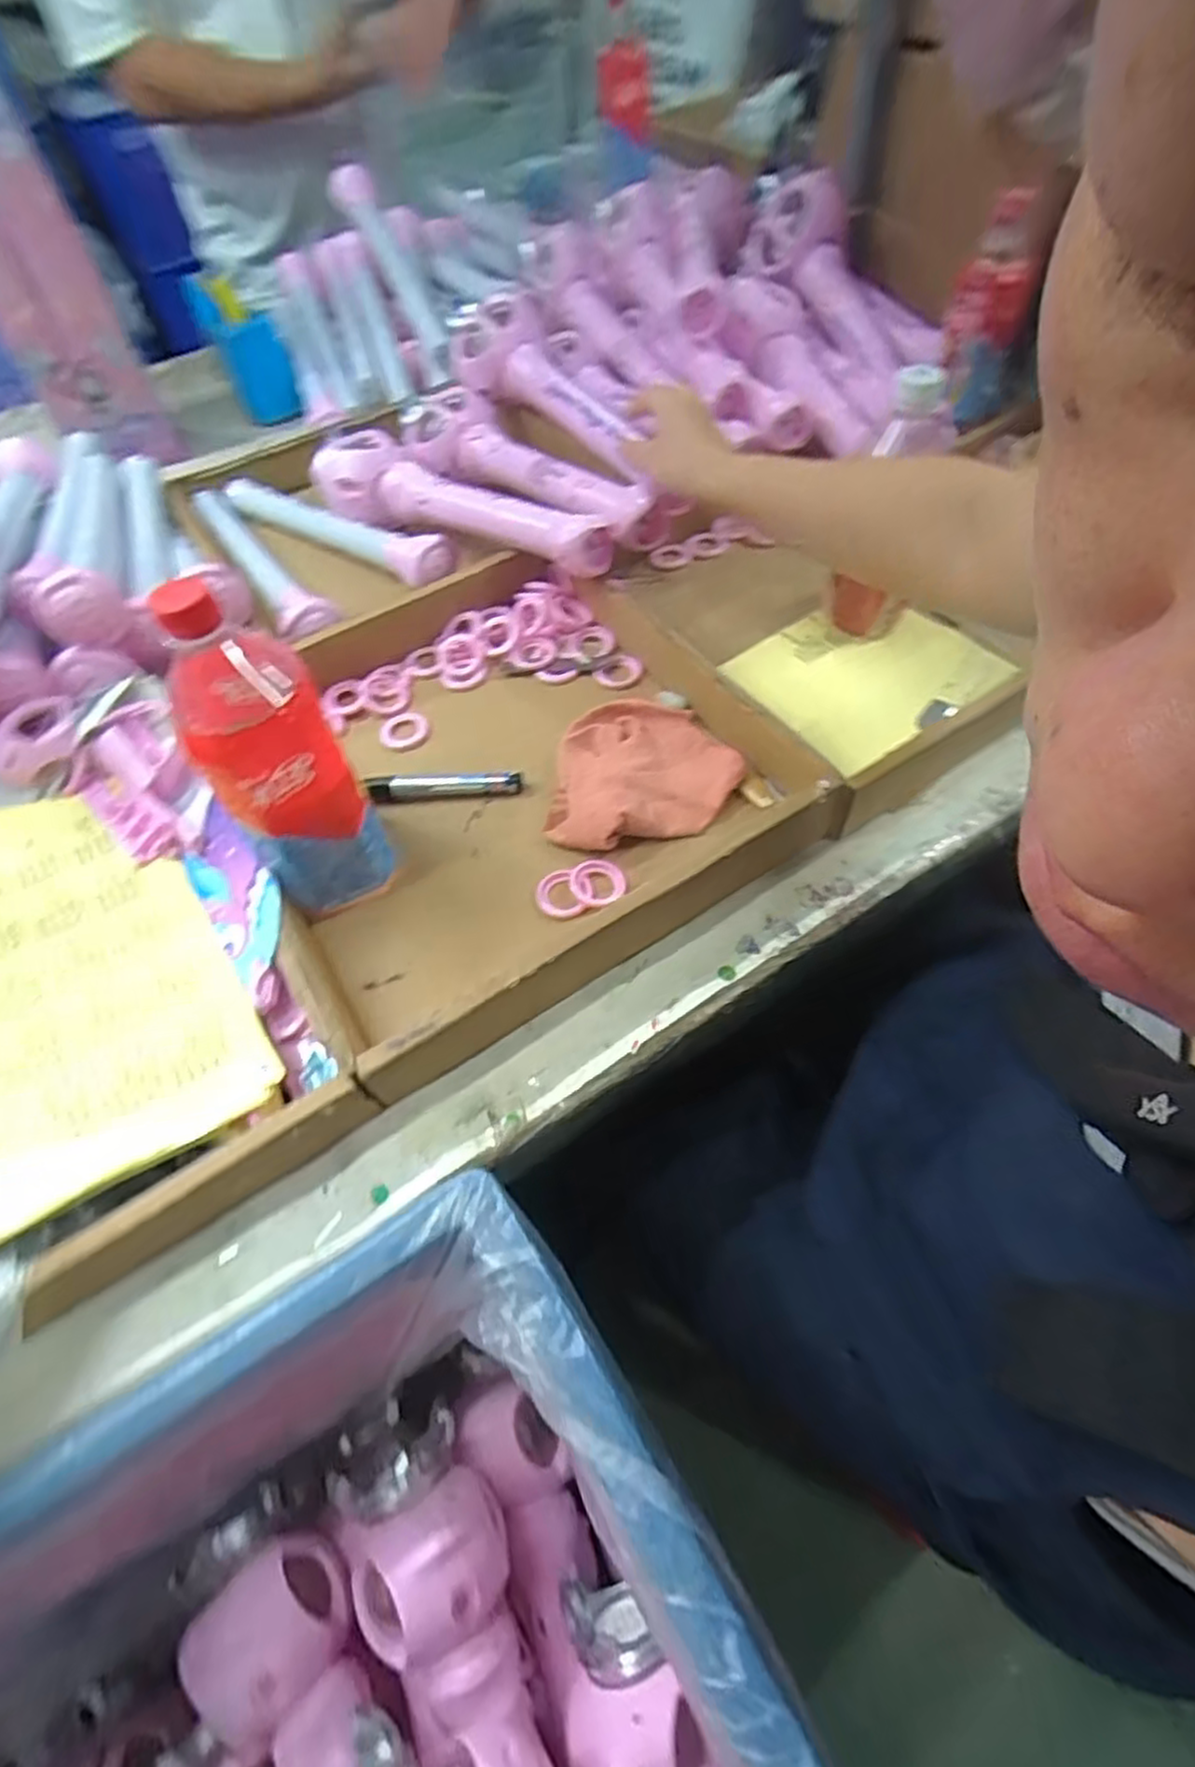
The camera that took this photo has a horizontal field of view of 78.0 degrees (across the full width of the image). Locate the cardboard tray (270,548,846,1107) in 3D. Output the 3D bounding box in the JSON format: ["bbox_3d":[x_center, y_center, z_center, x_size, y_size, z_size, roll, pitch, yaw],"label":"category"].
[{"bbox_3d":[-0.076,-0.101,0.542,0.366,0.053,0.379,-29,60,-14],"label":"cardboard tray"}]

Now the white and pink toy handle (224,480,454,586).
[{"bbox_3d":[-0.258,-0.354,0.726,0.315,0.049,0.045,31,65,22],"label":"white and pink toy handle"}]

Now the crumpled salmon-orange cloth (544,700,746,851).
[{"bbox_3d":[0.035,-0.080,0.545,0.128,0.032,0.139,4,58,7],"label":"crumpled salmon-orange cloth"}]

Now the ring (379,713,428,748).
[{"bbox_3d":[-0.158,-0.126,0.602,0.040,0.010,0.035,-16,57,-5],"label":"ring"}]

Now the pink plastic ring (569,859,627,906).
[{"bbox_3d":[0.001,0.000,0.501,0.037,0.009,0.034,-2,57,3],"label":"pink plastic ring"}]

